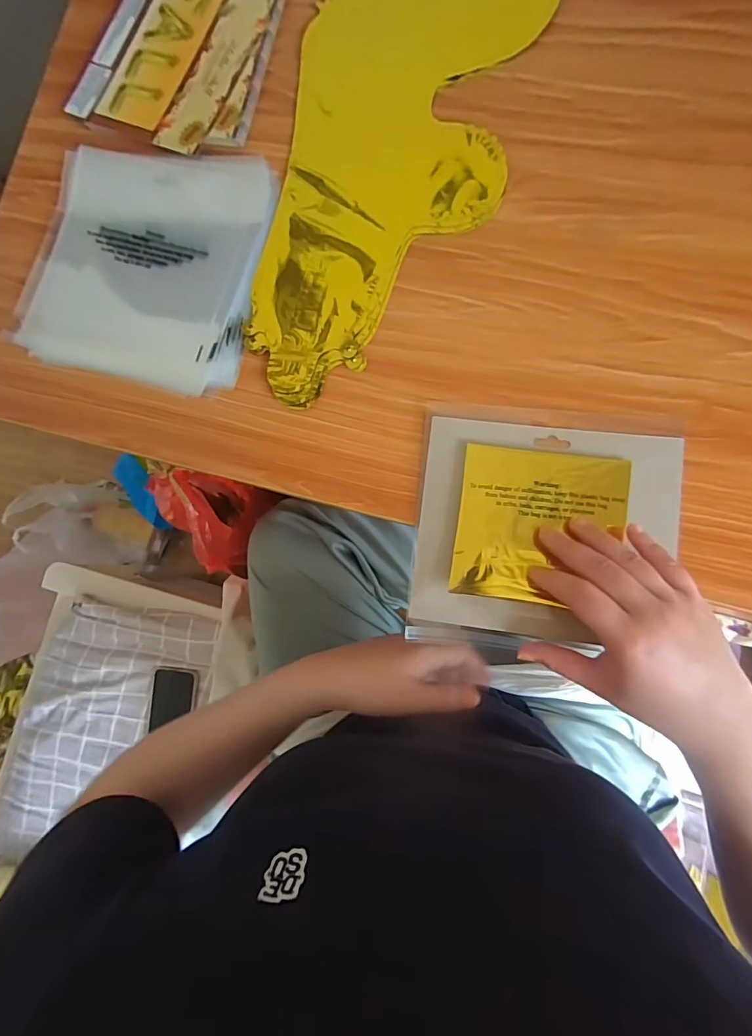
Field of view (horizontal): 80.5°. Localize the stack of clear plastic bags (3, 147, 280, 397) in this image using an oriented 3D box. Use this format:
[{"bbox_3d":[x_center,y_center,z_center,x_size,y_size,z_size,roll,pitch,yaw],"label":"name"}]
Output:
[{"bbox_3d":[-0.212,-0.231,0.408,0.213,0.013,0.210,11,86,8],"label":"stack of clear plastic bags"}]

